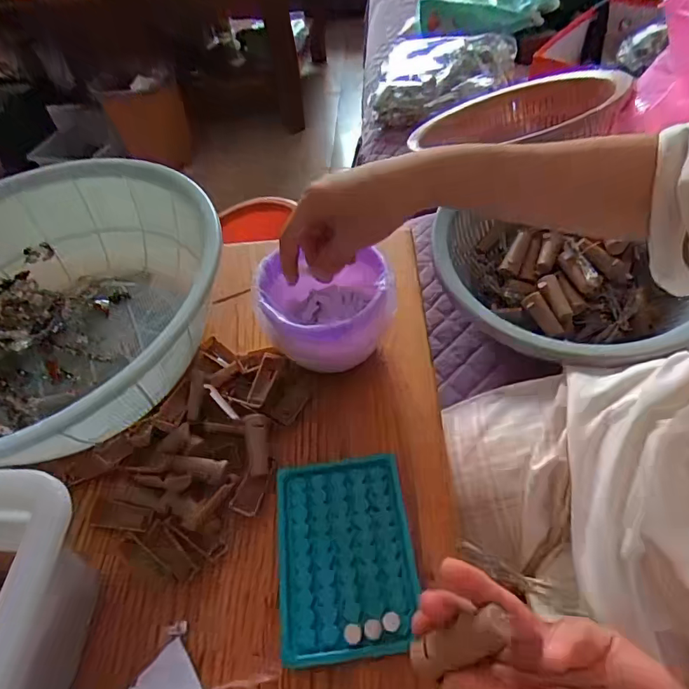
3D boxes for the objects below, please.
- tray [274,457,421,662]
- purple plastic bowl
[{"bbox_3d":[0.000,0.147,0.330,0.093,0.013,0.129,-8,51,1],"label":"tray"},{"bbox_3d":[-0.015,-0.032,0.419,0.111,0.086,0.096,-12,53,-4],"label":"purple plastic bowl"}]

